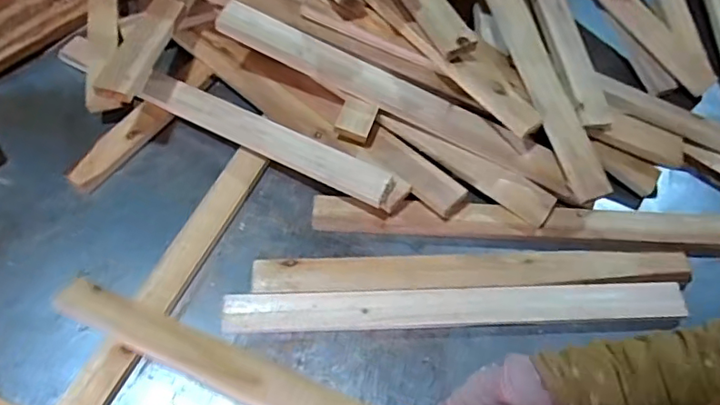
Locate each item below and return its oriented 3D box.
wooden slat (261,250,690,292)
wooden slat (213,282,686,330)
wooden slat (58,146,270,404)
[{"bbox_3d":[0.123,0.074,0.605,0.474,0.016,0.047,-1,62,-1],"label":"wooden slat"},{"bbox_3d":[0.102,0.112,0.583,0.487,0.013,0.043,-1,62,-1],"label":"wooden slat"},{"bbox_3d":[-0.204,0.074,0.589,0.045,0.022,0.341,21,64,11],"label":"wooden slat"}]

